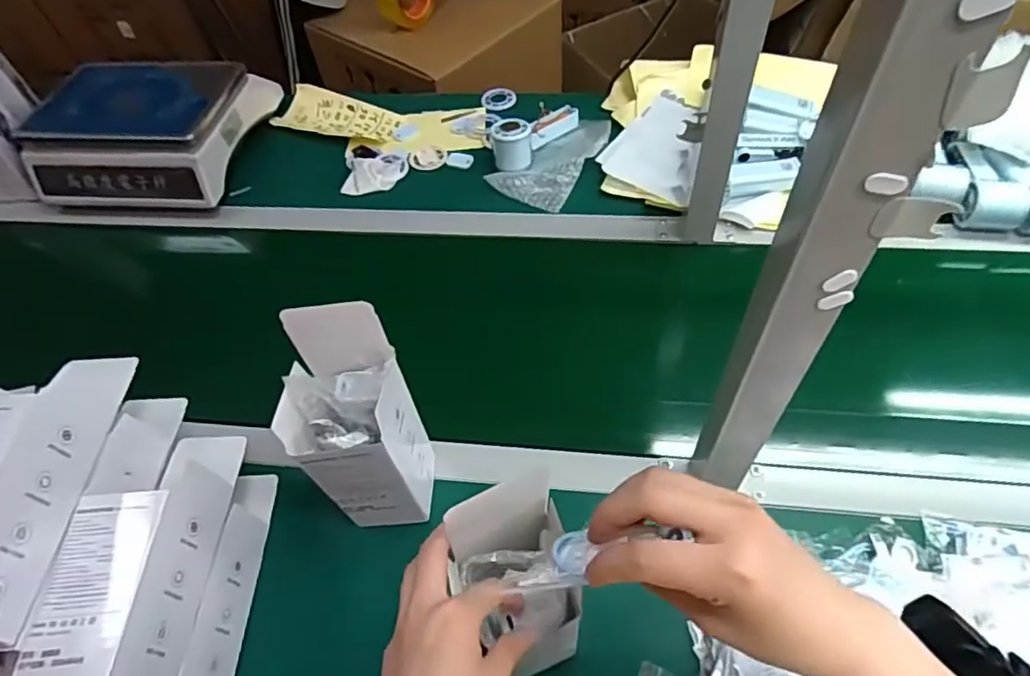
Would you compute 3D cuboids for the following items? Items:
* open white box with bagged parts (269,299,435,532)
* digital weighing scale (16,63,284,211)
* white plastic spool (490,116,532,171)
[{"bbox_3d":[-0.131,0.077,0.511,0.088,0.217,0.095,-1,55,4],"label":"open white box with bagged parts"},{"bbox_3d":[-0.554,-0.326,0.919,0.282,0.117,0.264,3,55,7],"label":"digital weighing scale"},{"bbox_3d":[-0.004,-0.274,0.862,0.057,0.062,0.059,-6,54,1],"label":"white plastic spool"}]

